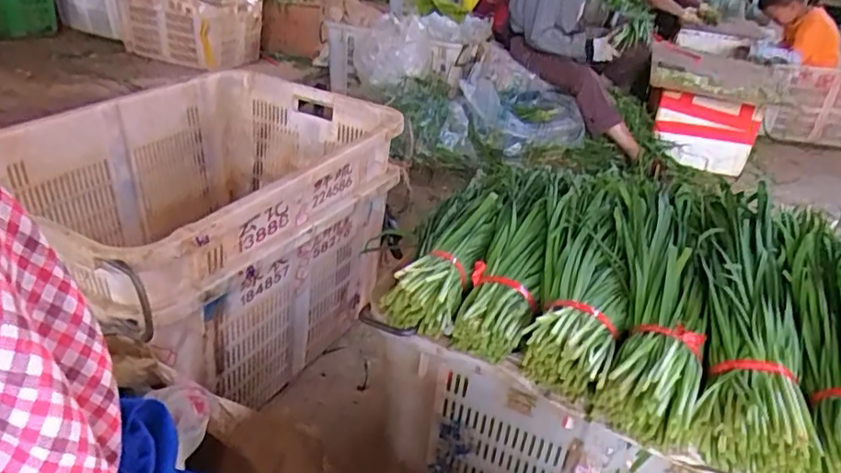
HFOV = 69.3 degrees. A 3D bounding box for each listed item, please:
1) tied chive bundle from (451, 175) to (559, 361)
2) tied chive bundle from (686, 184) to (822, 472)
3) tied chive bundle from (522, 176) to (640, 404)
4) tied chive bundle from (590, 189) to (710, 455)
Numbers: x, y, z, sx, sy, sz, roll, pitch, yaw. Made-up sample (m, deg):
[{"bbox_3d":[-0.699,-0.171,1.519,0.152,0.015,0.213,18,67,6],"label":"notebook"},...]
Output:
[{"bbox_3d":[0.131,0.007,0.850,0.097,0.054,0.379,13,44,13],"label":"tied chive bundle"},{"bbox_3d":[0.391,0.078,0.719,0.120,0.080,0.405,14,49,14],"label":"tied chive bundle"},{"bbox_3d":[0.212,0.028,0.793,0.122,0.063,0.387,13,44,14],"label":"tied chive bundle"},{"bbox_3d":[0.292,0.062,0.754,0.113,0.069,0.403,14,45,14],"label":"tied chive bundle"}]

